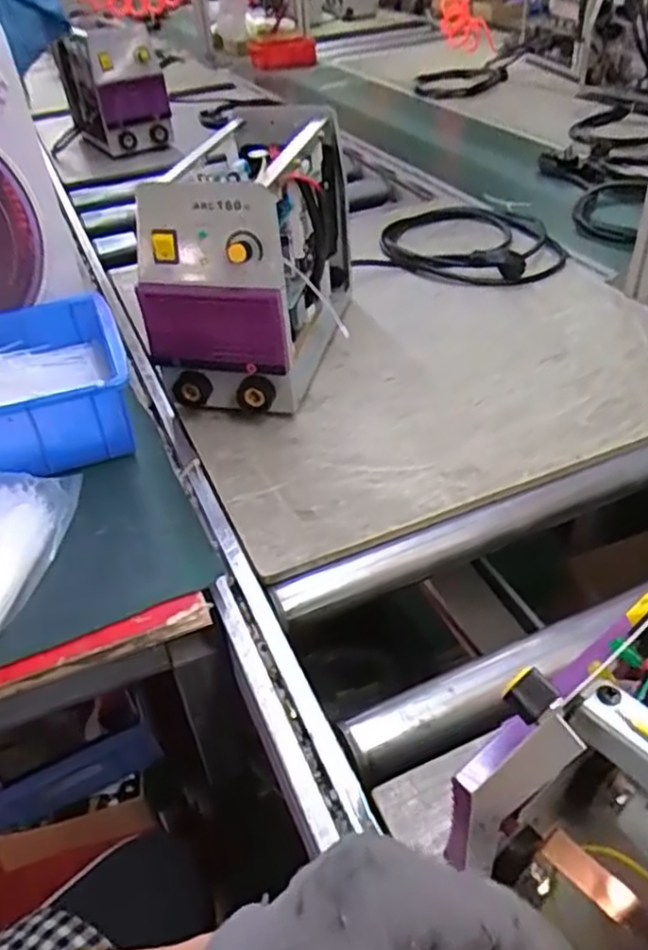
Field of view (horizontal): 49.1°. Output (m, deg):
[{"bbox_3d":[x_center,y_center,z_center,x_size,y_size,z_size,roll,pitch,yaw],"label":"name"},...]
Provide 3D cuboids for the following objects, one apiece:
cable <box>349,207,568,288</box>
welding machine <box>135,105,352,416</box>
[{"bbox_3d":[0.212,-0.371,1.089,0.287,0.039,0.305,3,41,9],"label":"cable"},{"bbox_3d":[-0.069,-0.251,0.823,0.145,0.242,0.339,8,42,15],"label":"welding machine"}]

